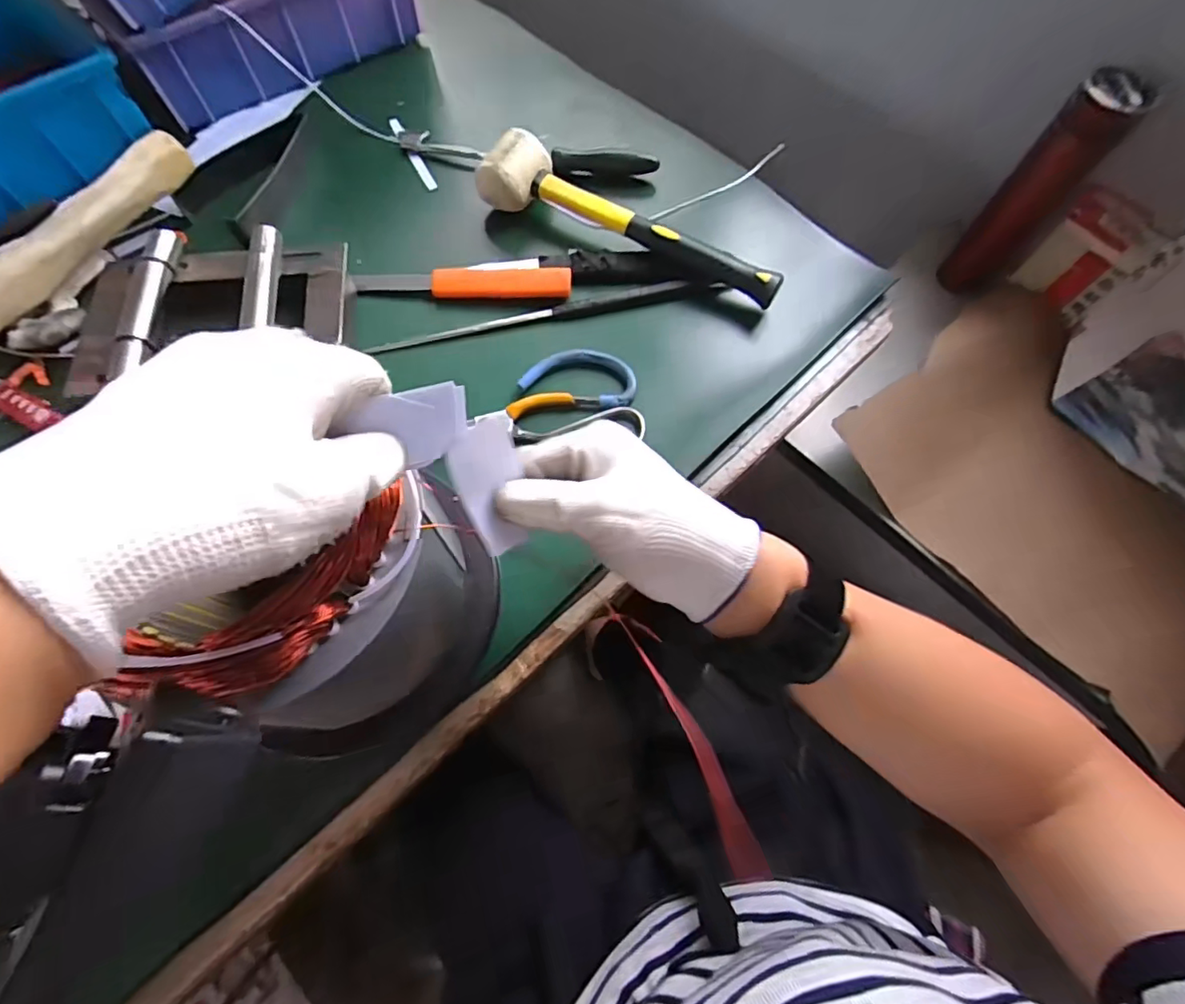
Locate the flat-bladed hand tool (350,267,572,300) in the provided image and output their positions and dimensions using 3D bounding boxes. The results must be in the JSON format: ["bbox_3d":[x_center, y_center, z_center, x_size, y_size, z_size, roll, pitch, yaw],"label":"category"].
[{"bbox_3d":[-0.110,-0.188,0.483,0.182,0.015,0.035,-2,67,-2],"label":"flat-bladed hand tool"}]

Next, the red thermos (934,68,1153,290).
[{"bbox_3d":[0.453,-0.313,0.592,0.064,0.233,0.058,37,71,13],"label":"red thermos"}]

